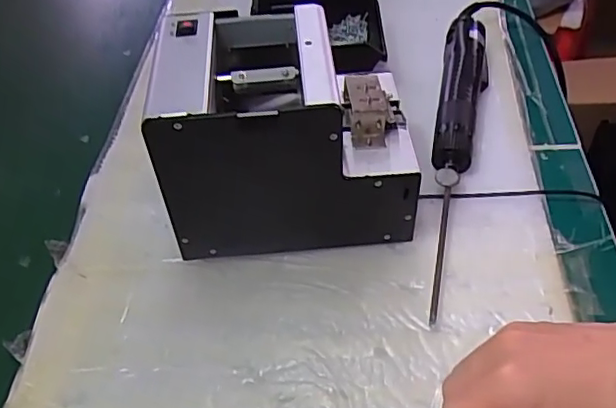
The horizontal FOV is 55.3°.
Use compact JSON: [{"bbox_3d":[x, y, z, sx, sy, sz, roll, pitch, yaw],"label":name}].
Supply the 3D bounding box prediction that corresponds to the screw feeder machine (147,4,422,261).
[{"bbox_3d":[-0.014,-0.053,0.450,0.173,0.149,0.119,-6,46,1],"label":"screw feeder machine"}]

